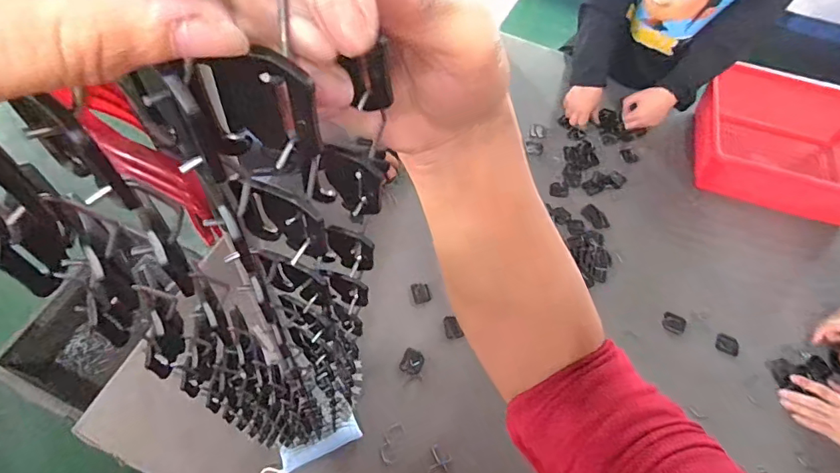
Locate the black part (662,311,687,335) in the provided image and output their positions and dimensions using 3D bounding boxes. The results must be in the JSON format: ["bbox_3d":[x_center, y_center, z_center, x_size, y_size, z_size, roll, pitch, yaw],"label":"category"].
[{"bbox_3d":[0.477,0.163,0.890,0.046,0.011,0.039,18,61,8],"label":"black part"}]

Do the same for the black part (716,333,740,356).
[{"bbox_3d":[0.571,0.201,0.879,0.040,0.008,0.035,20,61,8],"label":"black part"}]

